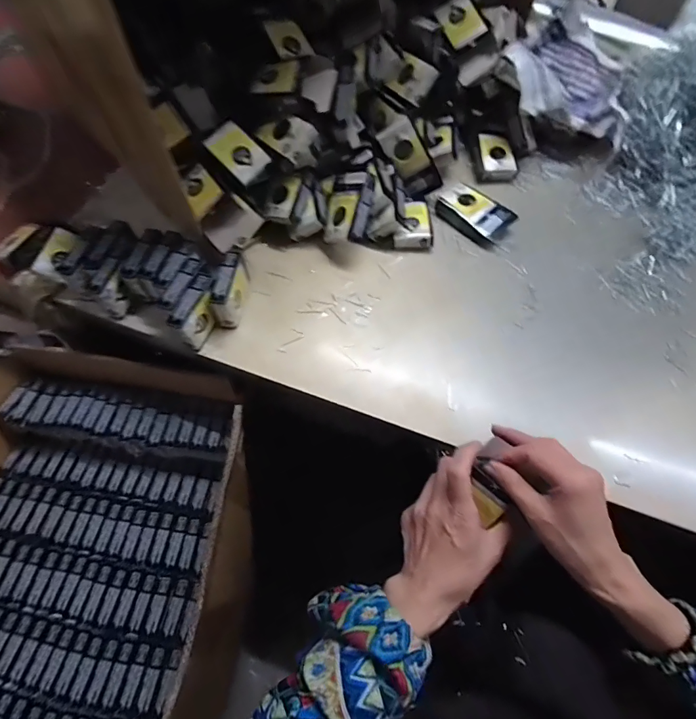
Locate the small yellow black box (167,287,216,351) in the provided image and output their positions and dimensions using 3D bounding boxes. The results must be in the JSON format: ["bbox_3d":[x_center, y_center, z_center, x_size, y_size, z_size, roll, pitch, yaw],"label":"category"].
[{"bbox_3d":[-0.174,-0.046,0.477,0.025,0.052,0.055,23,66,12],"label":"small yellow black box"}]

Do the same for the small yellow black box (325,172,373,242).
[{"bbox_3d":[0.001,-0.193,0.531,0.056,0.021,0.089,12,91,36],"label":"small yellow black box"}]

